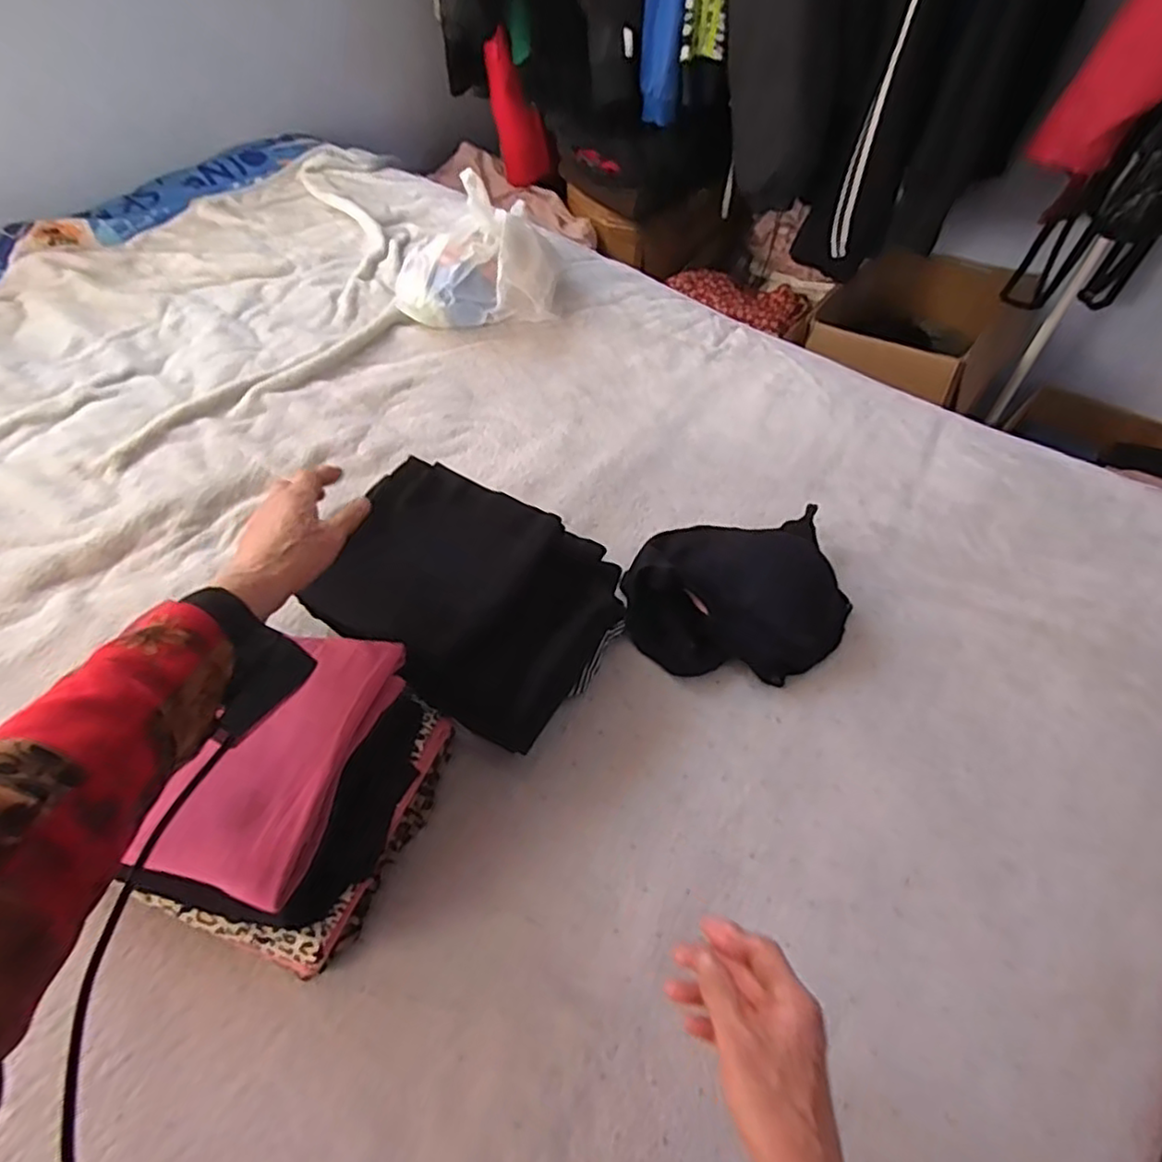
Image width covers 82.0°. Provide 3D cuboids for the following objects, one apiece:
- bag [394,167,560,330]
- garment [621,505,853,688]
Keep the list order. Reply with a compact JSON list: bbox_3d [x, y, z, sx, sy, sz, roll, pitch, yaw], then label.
[{"bbox_3d":[-0.150,-0.451,0.913,0.230,0.151,0.135,1,55,0],"label":"bag"},{"bbox_3d":[0.158,0.012,0.659,0.224,0.054,0.168,-8,53,-8],"label":"garment"}]

